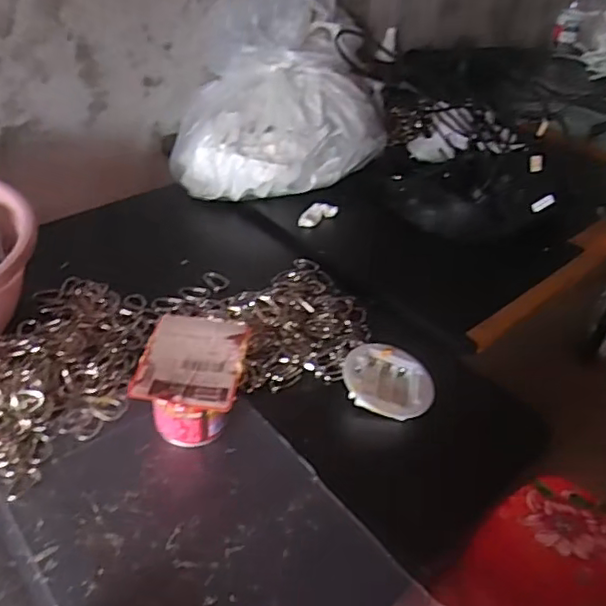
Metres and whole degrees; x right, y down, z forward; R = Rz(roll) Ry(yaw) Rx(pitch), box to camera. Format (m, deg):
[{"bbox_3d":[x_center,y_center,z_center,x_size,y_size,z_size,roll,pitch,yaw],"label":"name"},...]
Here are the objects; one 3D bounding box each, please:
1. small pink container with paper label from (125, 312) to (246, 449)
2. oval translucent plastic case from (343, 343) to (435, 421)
[{"bbox_3d":[-0.093,0.073,0.522,0.080,0.078,0.095,9,39,2],"label":"small pink container with paper label"},{"bbox_3d":[0.082,0.075,0.580,0.084,0.026,0.073,13,40,7],"label":"oval translucent plastic case"}]

